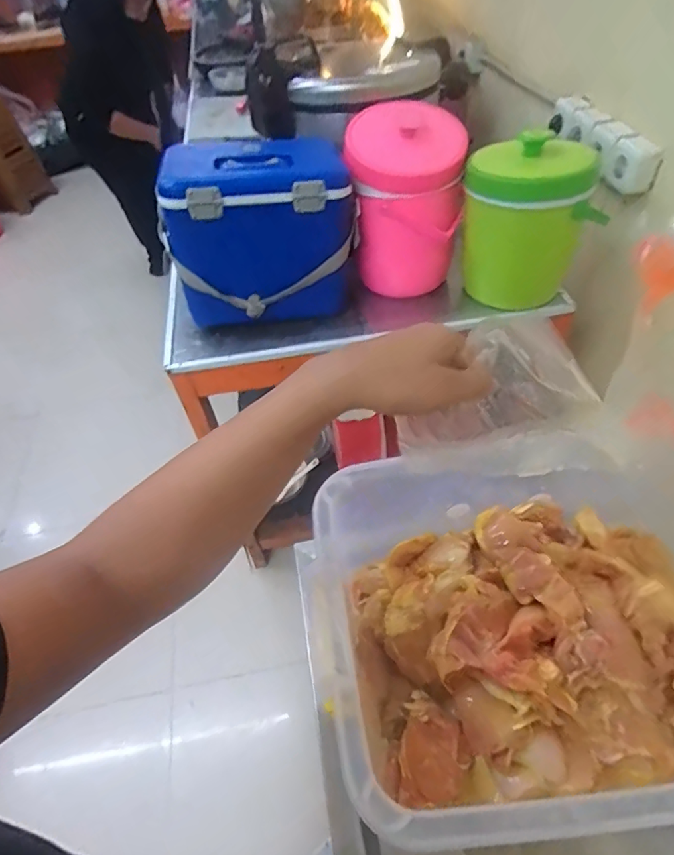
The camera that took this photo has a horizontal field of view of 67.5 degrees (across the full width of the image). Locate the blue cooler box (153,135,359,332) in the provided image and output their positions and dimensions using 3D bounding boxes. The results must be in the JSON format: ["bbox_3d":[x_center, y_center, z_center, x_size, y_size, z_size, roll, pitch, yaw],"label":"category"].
[{"bbox_3d":[-0.139,-0.362,0.946,0.329,0.265,0.210,-10,49,-4],"label":"blue cooler box"}]

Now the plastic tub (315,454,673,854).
[{"bbox_3d":[0.203,0.177,0.442,0.396,0.157,0.270,-7,48,-1],"label":"plastic tub"}]

